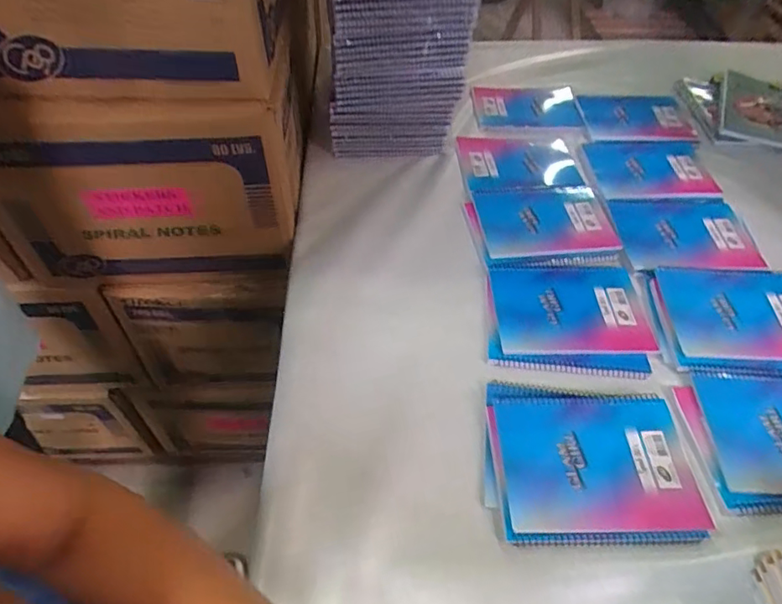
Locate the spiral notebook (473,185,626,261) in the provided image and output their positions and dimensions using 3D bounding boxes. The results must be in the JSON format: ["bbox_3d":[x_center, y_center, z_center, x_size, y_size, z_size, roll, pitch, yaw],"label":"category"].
[{"bbox_3d":[0.236,-0.133,0.833,0.198,0.011,0.154,-1,48,-3],"label":"spiral notebook"}]

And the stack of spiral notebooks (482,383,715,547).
[{"bbox_3d":[0.206,0.164,0.572,0.208,0.014,0.170,2,48,0],"label":"stack of spiral notebooks"}]

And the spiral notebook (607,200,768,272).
[{"bbox_3d":[0.447,-0.107,0.818,0.196,0.008,0.167,3,48,0],"label":"spiral notebook"}]

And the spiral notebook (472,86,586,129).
[{"bbox_3d":[0.266,-0.381,1.056,0.204,0.017,0.139,1,48,-2],"label":"spiral notebook"}]

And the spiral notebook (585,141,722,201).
[{"bbox_3d":[0.445,-0.229,0.928,0.191,0.018,0.165,4,48,2],"label":"spiral notebook"}]

